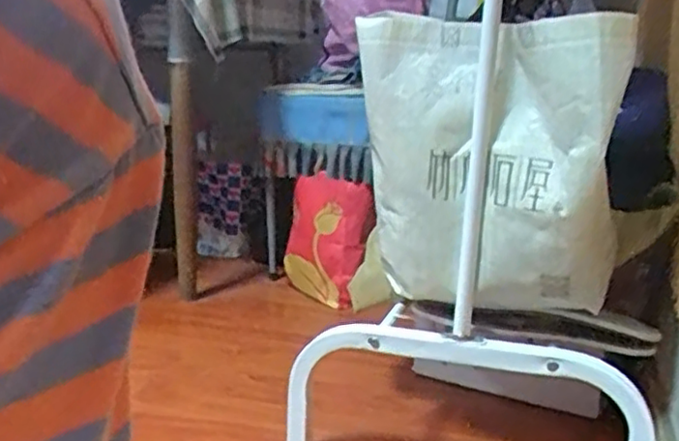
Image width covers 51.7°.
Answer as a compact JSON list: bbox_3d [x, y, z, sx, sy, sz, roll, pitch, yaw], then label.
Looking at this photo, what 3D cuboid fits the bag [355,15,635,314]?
[{"bbox_3d":[0.154,-0.060,0.770,0.289,0.302,0.083,7,15,29],"label":"bag"}]

